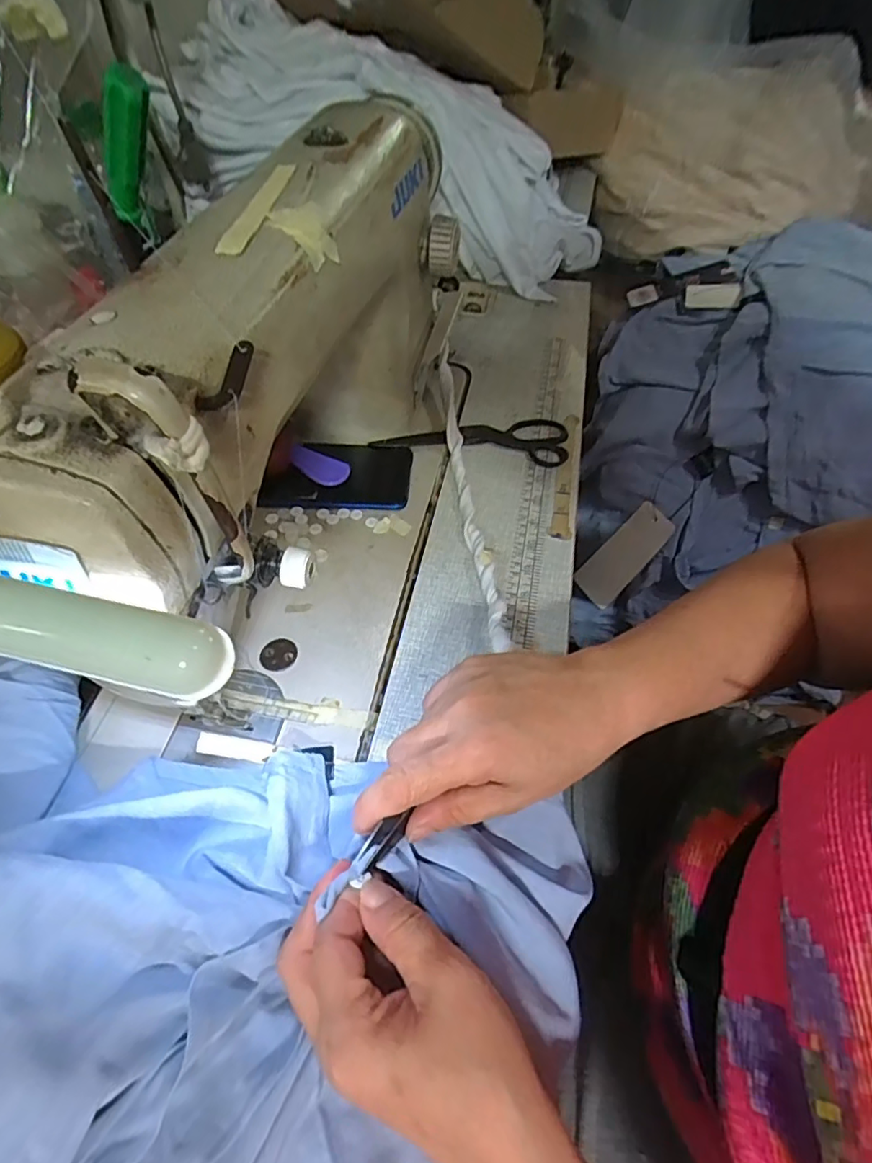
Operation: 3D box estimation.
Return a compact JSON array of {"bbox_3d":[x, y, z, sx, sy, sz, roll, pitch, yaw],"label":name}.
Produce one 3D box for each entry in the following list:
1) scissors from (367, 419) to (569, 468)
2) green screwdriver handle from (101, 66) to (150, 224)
[{"bbox_3d":[0.033,-0.134,0.517,0.168,0.011,0.067,6,52,5],"label":"scissors"},{"bbox_3d":[-0.195,-0.273,0.362,0.017,0.101,0.017,45,58,-9],"label":"green screwdriver handle"}]

